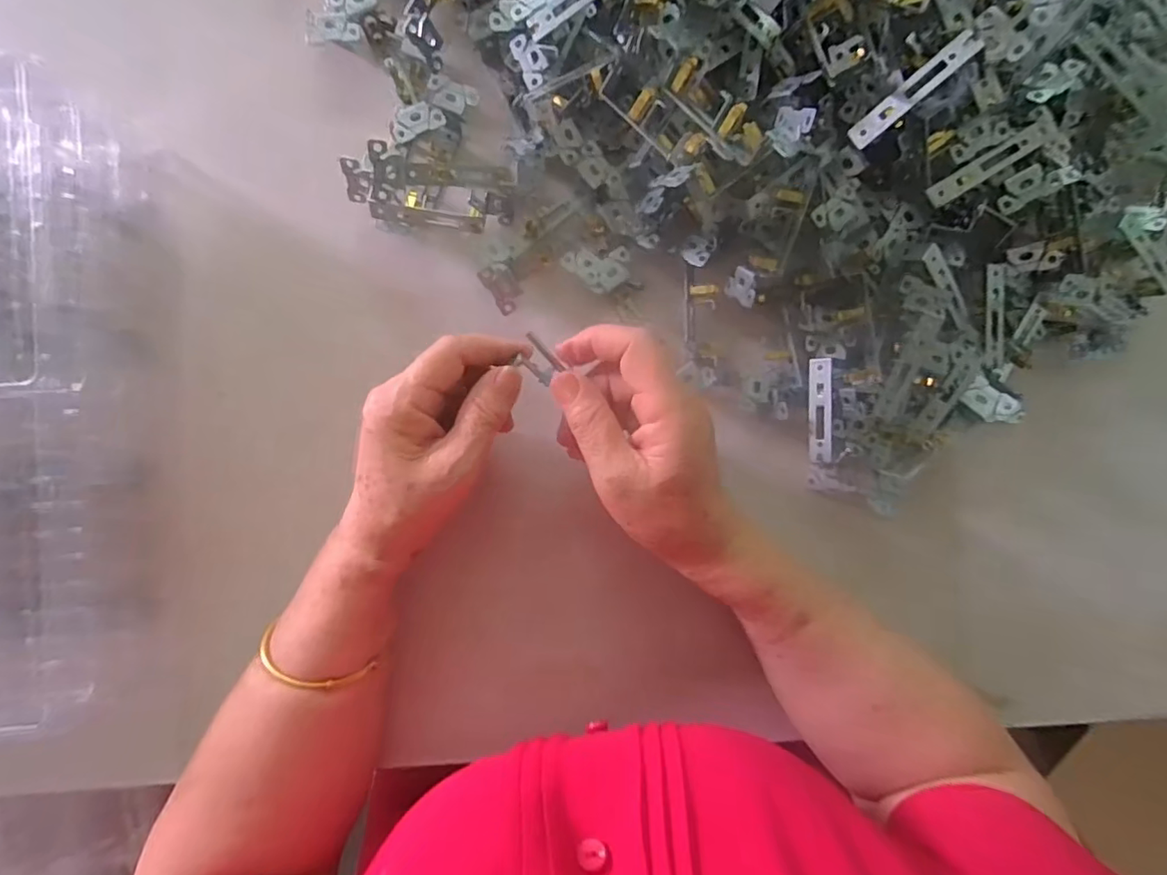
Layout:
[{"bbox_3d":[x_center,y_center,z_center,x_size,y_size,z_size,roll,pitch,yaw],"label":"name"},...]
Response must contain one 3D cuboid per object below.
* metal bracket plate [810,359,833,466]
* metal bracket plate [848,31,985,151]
[{"bbox_3d":[0.154,-0.017,0.358,0.008,0.015,0.066,-2,93,-47],"label":"metal bracket plate"},{"bbox_3d":[0.177,-0.186,0.299,0.066,0.007,0.013,-37,92,33],"label":"metal bracket plate"}]

